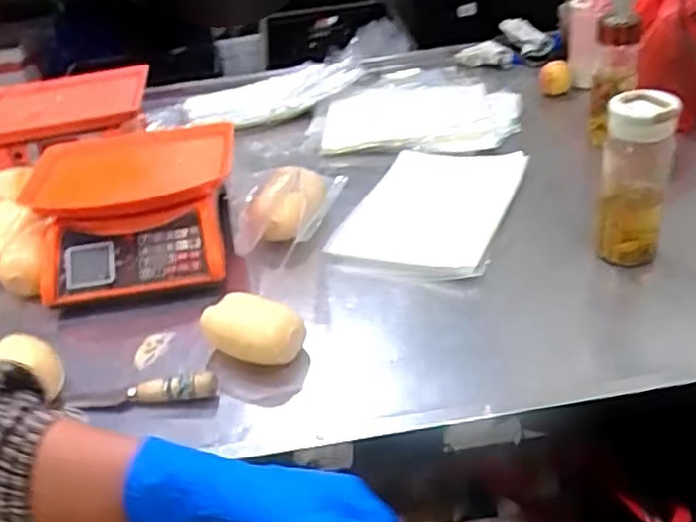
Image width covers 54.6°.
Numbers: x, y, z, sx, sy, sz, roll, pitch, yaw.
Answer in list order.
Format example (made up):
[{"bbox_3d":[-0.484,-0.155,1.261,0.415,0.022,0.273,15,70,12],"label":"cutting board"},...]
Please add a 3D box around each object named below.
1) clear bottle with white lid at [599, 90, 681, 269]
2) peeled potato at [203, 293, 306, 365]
[{"bbox_3d":[0.351,-0.102,0.823,0.077,0.208,0.074,8,37,21],"label":"clear bottle with white lid"},{"bbox_3d":[-0.115,0.086,0.792,0.120,0.061,0.065,10,38,24],"label":"peeled potato"}]

